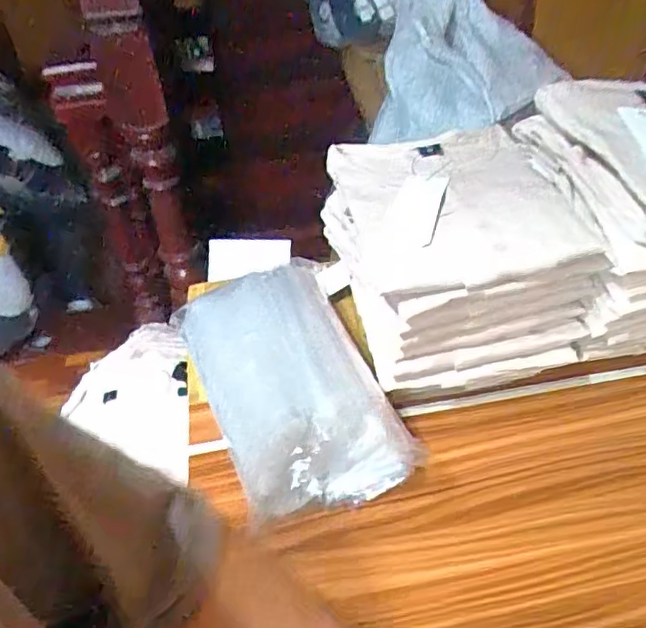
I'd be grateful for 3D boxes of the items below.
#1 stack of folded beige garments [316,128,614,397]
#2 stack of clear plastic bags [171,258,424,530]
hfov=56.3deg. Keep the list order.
[{"bbox_3d":[0.142,-0.074,0.683,0.223,0.160,0.270,-13,41,-8],"label":"stack of folded beige garments"},{"bbox_3d":[-0.040,0.069,0.645,0.165,0.116,0.285,-18,42,-14],"label":"stack of clear plastic bags"}]

